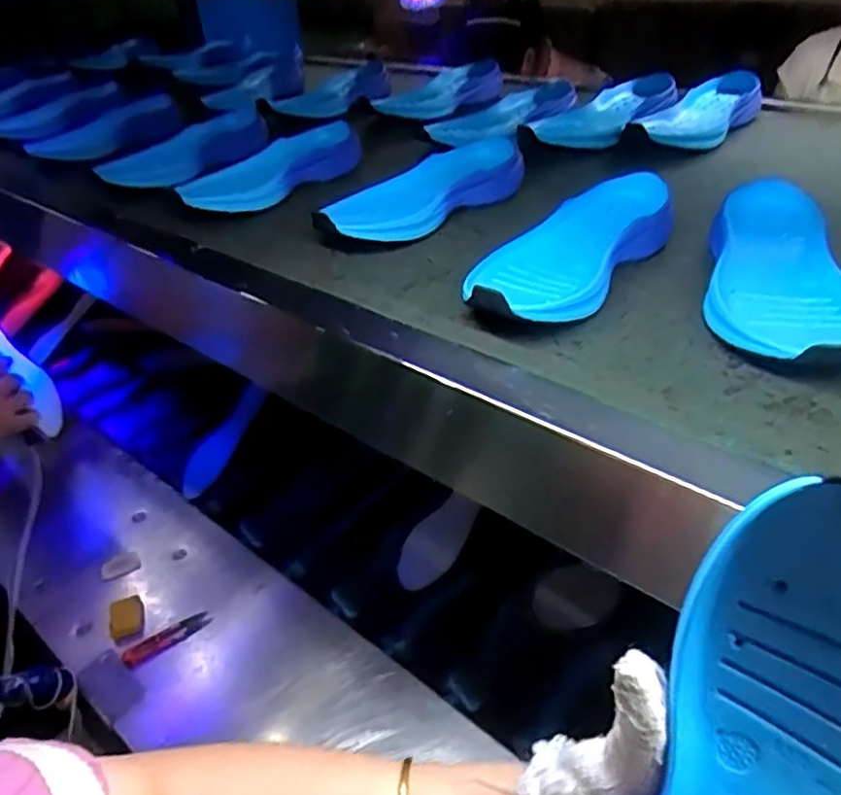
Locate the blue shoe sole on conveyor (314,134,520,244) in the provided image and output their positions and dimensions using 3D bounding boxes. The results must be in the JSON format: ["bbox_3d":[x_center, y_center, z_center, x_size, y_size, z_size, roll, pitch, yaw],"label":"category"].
[{"bbox_3d":[0.006,-0.201,0.638,0.241,0.040,0.094,-24,41,-25],"label":"blue shoe sole on conveyor"}]

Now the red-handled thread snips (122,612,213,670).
[{"bbox_3d":[-0.294,0.279,0.764,0.099,0.012,0.026,-27,46,-31],"label":"red-handled thread snips"}]

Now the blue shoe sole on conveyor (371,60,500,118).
[{"bbox_3d":[0.041,-0.476,1.023,0.222,0.050,0.059,-24,45,-29],"label":"blue shoe sole on conveyor"}]

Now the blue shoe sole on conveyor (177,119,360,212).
[{"bbox_3d":[-0.169,-0.257,0.730,0.111,0.040,0.237,22,44,31],"label":"blue shoe sole on conveyor"}]

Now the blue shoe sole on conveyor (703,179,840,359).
[{"bbox_3d":[0.251,-0.086,0.460,0.088,0.049,0.223,8,38,15],"label":"blue shoe sole on conveyor"}]

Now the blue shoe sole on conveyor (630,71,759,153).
[{"bbox_3d":[0.344,-0.352,0.809,0.093,0.044,0.230,22,44,31],"label":"blue shoe sole on conveyor"}]

